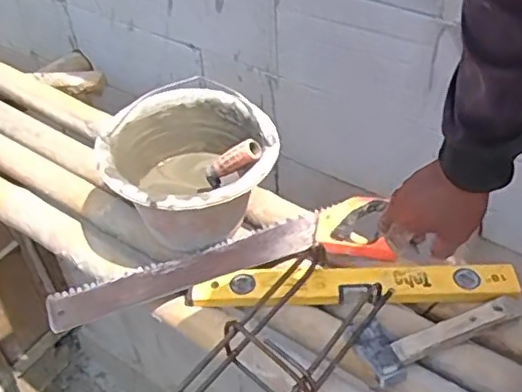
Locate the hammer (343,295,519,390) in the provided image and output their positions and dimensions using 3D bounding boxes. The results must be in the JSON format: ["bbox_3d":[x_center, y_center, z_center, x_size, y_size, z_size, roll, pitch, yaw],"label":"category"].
[{"bbox_3d":[0.226,0.173,0.813,0.223,0.029,0.092,-22,48,-18],"label":"hammer"}]

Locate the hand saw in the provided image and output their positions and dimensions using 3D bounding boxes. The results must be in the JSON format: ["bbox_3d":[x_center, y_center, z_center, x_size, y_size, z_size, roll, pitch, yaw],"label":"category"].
[{"bbox_3d":[-0.057,0.108,0.903,0.501,0.026,0.117,-15,46,-9],"label":"hand saw"}]

